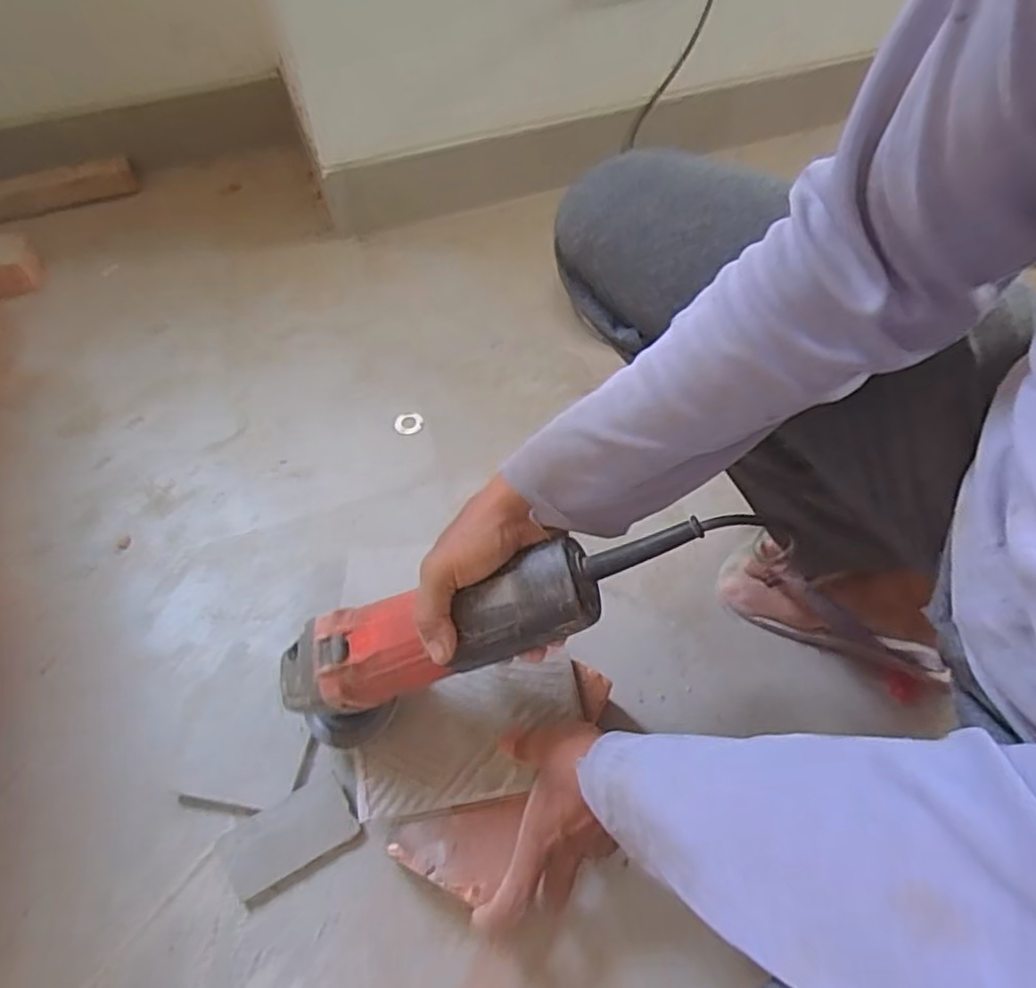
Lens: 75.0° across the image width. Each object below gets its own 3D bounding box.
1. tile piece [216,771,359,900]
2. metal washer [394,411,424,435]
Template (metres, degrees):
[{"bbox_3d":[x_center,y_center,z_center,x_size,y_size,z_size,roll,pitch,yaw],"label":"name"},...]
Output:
[{"bbox_3d":[-0.172,0.255,0.505,0.094,0.010,0.049,-26,62,-18],"label":"tile piece"},{"bbox_3d":[-0.118,-0.077,0.730,0.031,0.004,0.028,-13,59,-11],"label":"metal washer"}]

